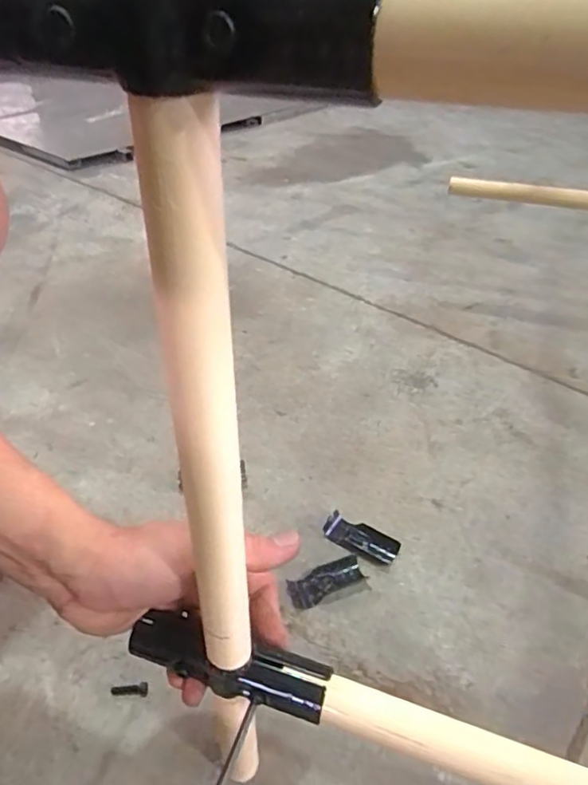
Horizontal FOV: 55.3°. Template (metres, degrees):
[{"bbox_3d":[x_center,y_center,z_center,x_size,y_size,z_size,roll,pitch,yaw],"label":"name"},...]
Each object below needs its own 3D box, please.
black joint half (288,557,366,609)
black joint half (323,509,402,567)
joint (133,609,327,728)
[{"bbox_3d":[0.033,0.192,0.571,0.079,0.010,0.031,-15,44,-22],"label":"black joint half"},{"bbox_3d":[0.073,0.159,0.609,0.081,0.016,0.033,22,44,19],"label":"black joint half"},{"bbox_3d":[-0.042,0.172,0.362,0.128,0.030,0.035,12,41,13],"label":"joint"}]

